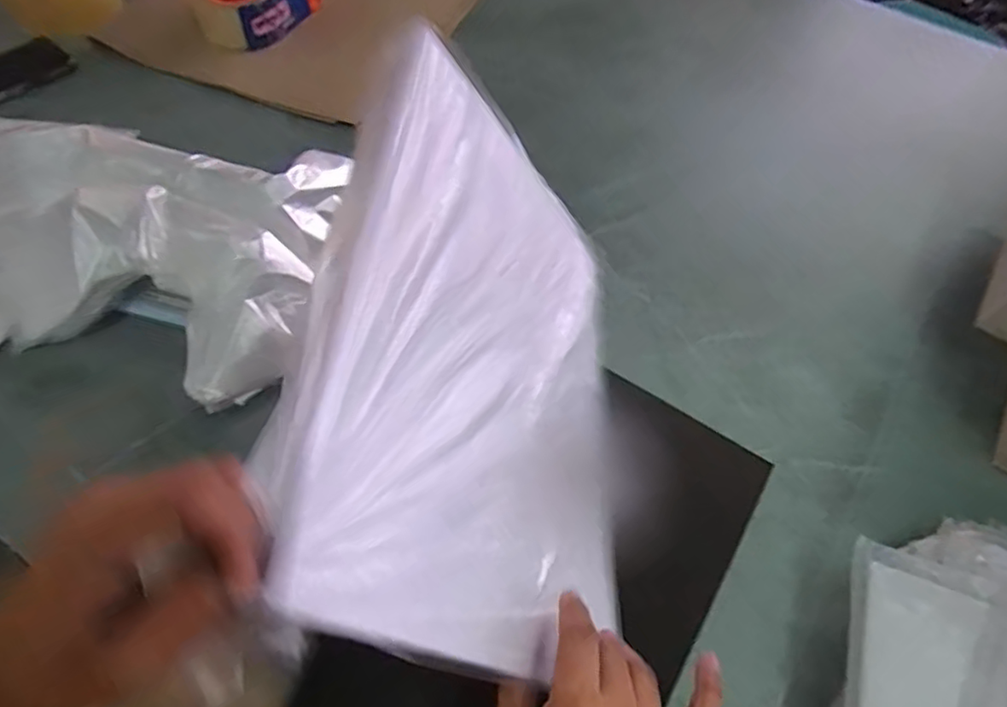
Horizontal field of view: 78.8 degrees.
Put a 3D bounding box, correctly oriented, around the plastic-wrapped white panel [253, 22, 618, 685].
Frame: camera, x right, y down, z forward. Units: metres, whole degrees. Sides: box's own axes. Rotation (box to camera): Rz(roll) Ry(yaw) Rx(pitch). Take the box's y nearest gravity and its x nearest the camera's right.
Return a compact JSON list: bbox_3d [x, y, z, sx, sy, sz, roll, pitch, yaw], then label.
[{"bbox_3d":[-0.003,-0.013,0.383,0.012,0.252,0.379,-22,46,29],"label":"plastic-wrapped white panel"}]

